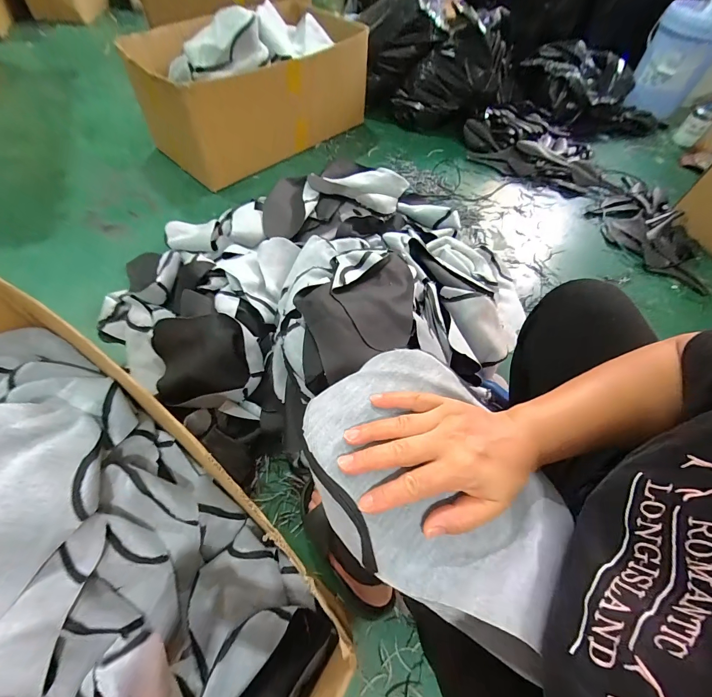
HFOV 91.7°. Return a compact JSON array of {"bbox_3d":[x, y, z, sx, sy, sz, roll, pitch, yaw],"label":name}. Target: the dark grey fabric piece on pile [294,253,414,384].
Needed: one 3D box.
[{"bbox_3d":[0.036,-0.074,0.663,0.311,0.060,0.214,-28,63,-20],"label":"dark grey fabric piece on pile"}]

